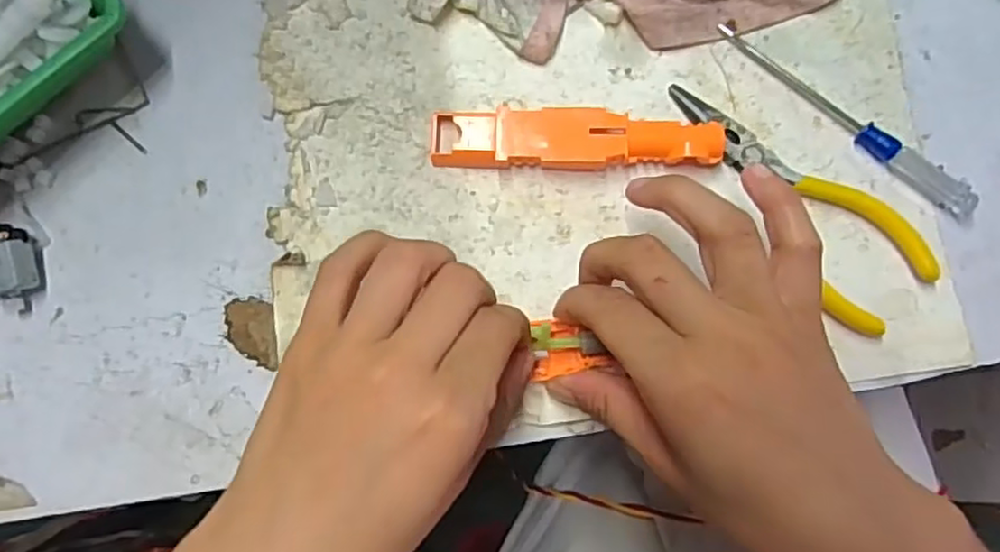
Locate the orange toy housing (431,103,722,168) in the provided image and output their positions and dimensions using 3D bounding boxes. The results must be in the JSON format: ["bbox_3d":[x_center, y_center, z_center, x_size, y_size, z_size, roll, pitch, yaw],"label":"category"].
[{"bbox_3d":[0.032,-0.056,0.287,0.119,0.014,0.023,2,82,1],"label":"orange toy housing"}]

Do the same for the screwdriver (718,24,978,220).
[{"bbox_3d":[0.146,-0.066,0.290,0.127,0.008,0.013,36,84,5],"label":"screwdriver"}]

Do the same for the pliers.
[{"bbox_3d":[0.127,-0.037,0.287,0.044,0.008,0.128,-33,83,-4],"label":"pliers"}]

